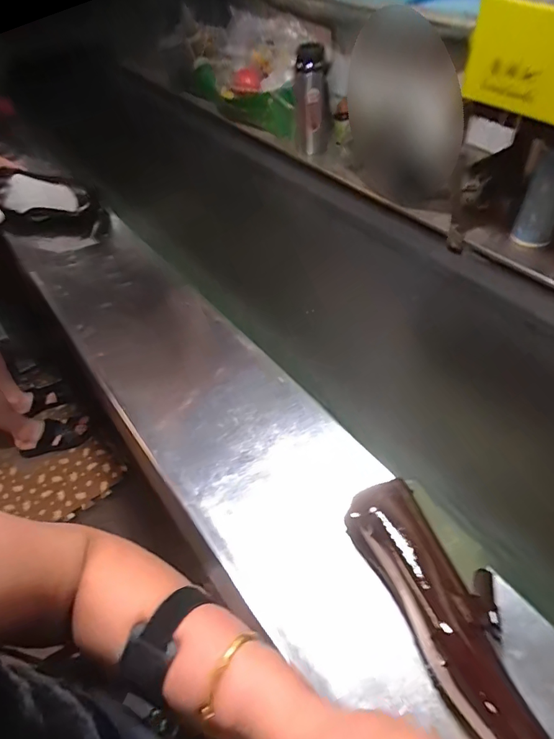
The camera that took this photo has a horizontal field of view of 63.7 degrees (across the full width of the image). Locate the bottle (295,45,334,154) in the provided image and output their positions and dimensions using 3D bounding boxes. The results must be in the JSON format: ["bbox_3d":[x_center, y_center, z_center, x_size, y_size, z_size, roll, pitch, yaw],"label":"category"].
[{"bbox_3d":[0.093,-0.657,1.109,0.073,0.236,0.065,8,53,13],"label":"bottle"}]

